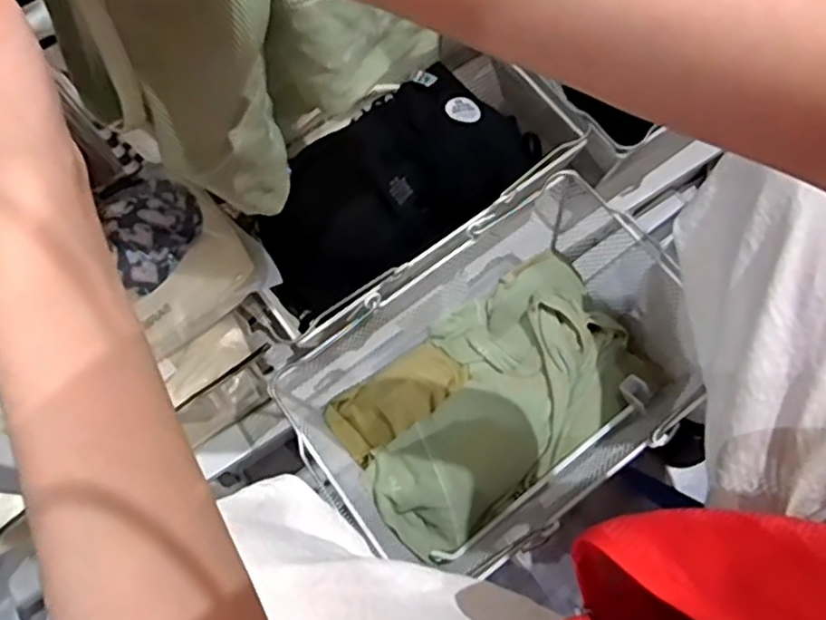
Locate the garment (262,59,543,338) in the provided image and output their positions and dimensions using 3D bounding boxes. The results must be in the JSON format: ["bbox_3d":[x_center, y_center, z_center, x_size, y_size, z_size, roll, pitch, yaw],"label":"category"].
[{"bbox_3d":[-0.026,-0.128,0.712,0.294,0.087,0.135,-33,73,-9],"label":"garment"}]

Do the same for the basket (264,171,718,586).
[{"bbox_3d":[0.089,0.058,0.695,0.402,0.171,0.277,-38,74,-10],"label":"basket"}]

